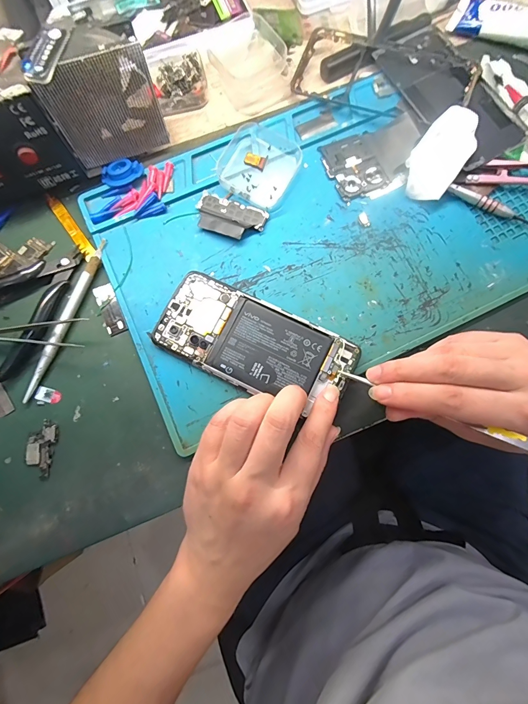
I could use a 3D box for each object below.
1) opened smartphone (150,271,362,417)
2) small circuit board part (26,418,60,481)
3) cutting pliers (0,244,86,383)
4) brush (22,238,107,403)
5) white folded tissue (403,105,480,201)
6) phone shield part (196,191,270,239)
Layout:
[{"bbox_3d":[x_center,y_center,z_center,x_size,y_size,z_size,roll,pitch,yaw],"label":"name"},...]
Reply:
[{"bbox_3d":[-0.007,-0.009,0.256,0.153,0.006,0.071,20,79,6],"label":"opened smartphone"},{"bbox_3d":[-0.169,0.073,0.246,0.020,0.004,0.042,7,79,1],"label":"small circuit board part"},{"bbox_3d":[-0.193,-0.044,0.262,0.115,0.016,0.081,-44,82,-8],"label":"cutting pliers"},{"bbox_3d":[-0.160,-0.029,0.263,0.011,0.009,0.141,19,79,3],"label":"brush"},{"bbox_3d":[0.154,-0.171,0.282,0.043,0.020,0.085,37,81,7],"label":"white folded tissue"},{"bbox_3d":[-0.030,-0.116,0.281,0.061,0.008,0.034,20,79,4],"label":"phone shield part"}]

